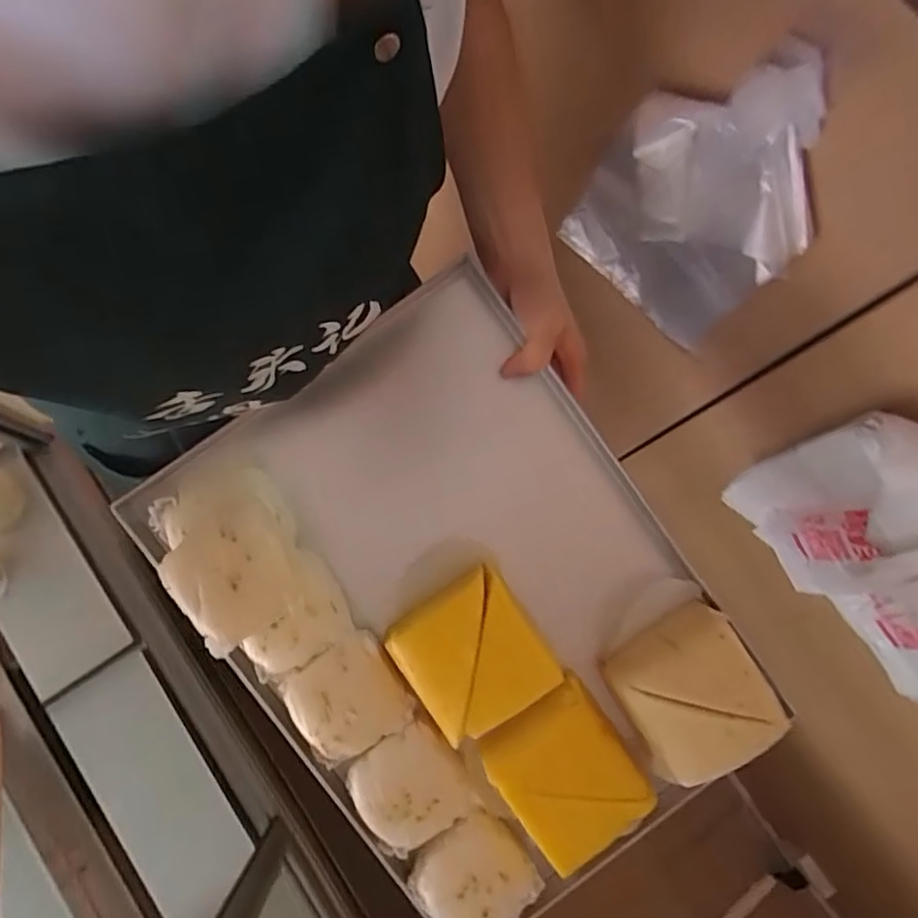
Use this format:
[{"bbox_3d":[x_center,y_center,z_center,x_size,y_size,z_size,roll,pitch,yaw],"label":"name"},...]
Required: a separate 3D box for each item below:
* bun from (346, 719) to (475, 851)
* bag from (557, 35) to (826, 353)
[{"bbox_3d":[-0.038,0.253,0.456,0.082,0.031,0.078,-26,75,-10],"label":"bun"},{"bbox_3d":[0.182,-0.207,0.481,0.183,0.247,0.047,43,76,11],"label":"bag"}]

